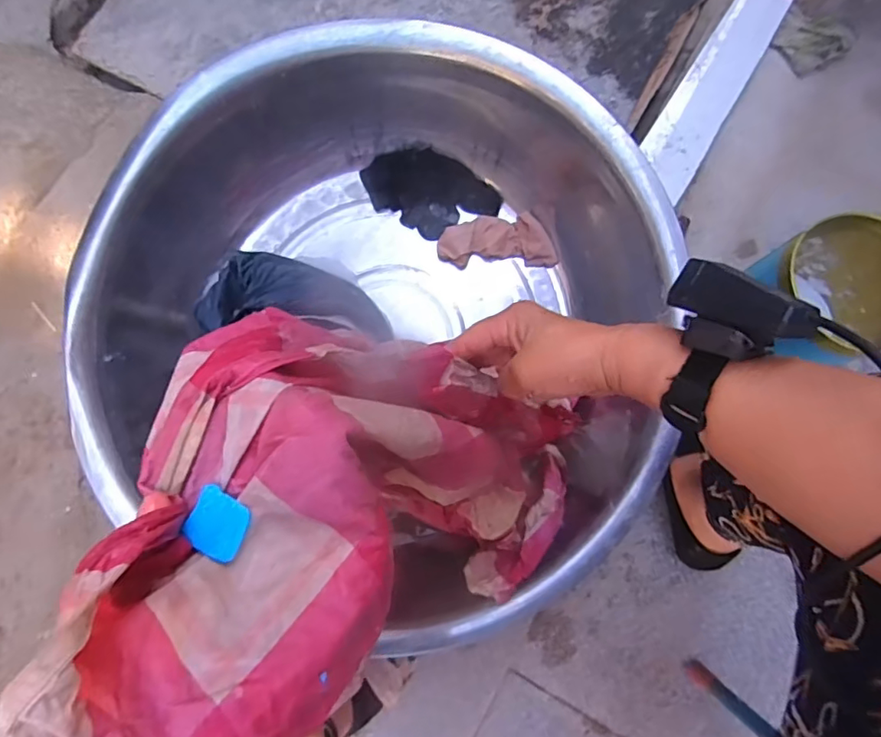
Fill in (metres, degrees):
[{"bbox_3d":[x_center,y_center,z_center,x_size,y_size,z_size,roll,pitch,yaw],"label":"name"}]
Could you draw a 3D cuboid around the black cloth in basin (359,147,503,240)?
[{"bbox_3d":[-0.014,-0.239,0.728,0.176,0.044,0.099,28,82,5],"label":"black cloth in basin"}]

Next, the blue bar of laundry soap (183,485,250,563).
[{"bbox_3d":[-0.100,0.070,0.241,0.027,0.004,0.028,23,80,6],"label":"blue bar of laundry soap"}]

